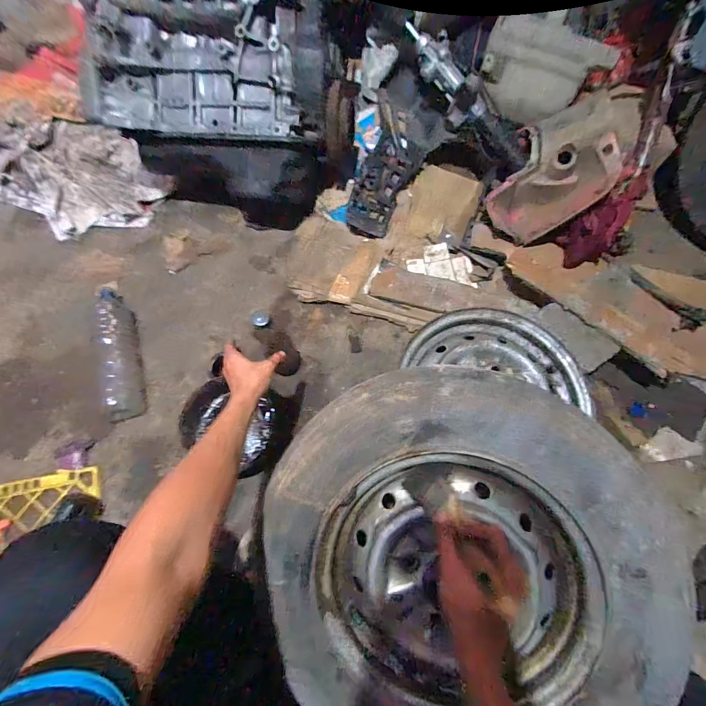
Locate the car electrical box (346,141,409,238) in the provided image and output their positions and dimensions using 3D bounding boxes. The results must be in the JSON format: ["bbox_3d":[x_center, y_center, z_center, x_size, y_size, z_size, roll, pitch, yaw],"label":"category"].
[{"bbox_3d":[0.066,-0.449,0.945,0.129,0.056,0.255,20,94,7],"label":"car electrical box"}]

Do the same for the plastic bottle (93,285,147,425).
[{"bbox_3d":[-0.532,-0.009,0.791,0.067,0.075,0.331,-16,68,-7],"label":"plastic bottle"}]

